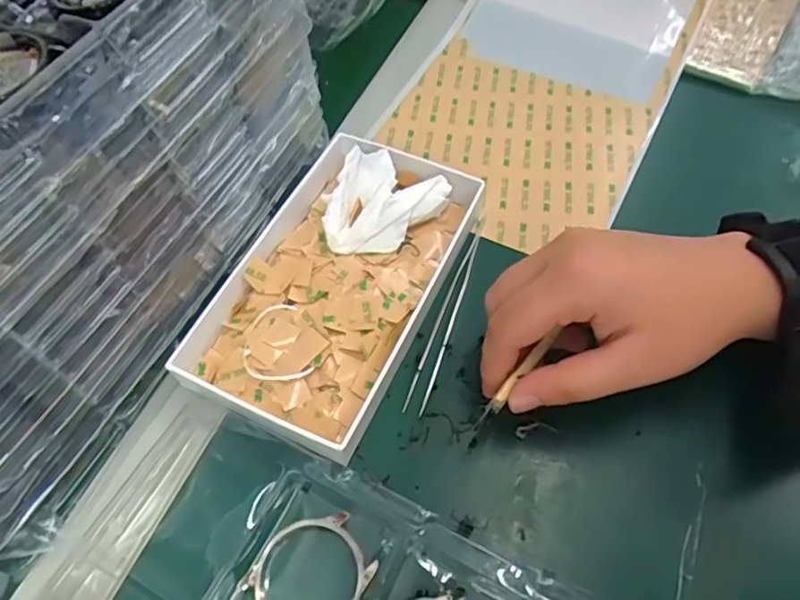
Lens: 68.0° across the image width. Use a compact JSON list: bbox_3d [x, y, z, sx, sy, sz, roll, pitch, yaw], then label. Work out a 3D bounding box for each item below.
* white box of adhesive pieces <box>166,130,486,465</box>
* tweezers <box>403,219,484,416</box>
[{"bbox_3d":[-0.035,-0.012,0.322,0.105,0.029,0.175,21,62,15],"label":"white box of adhesive pieces"},{"bbox_3d":[0.028,0.003,0.322,0.010,0.006,0.127,16,60,12],"label":"tweezers"}]

